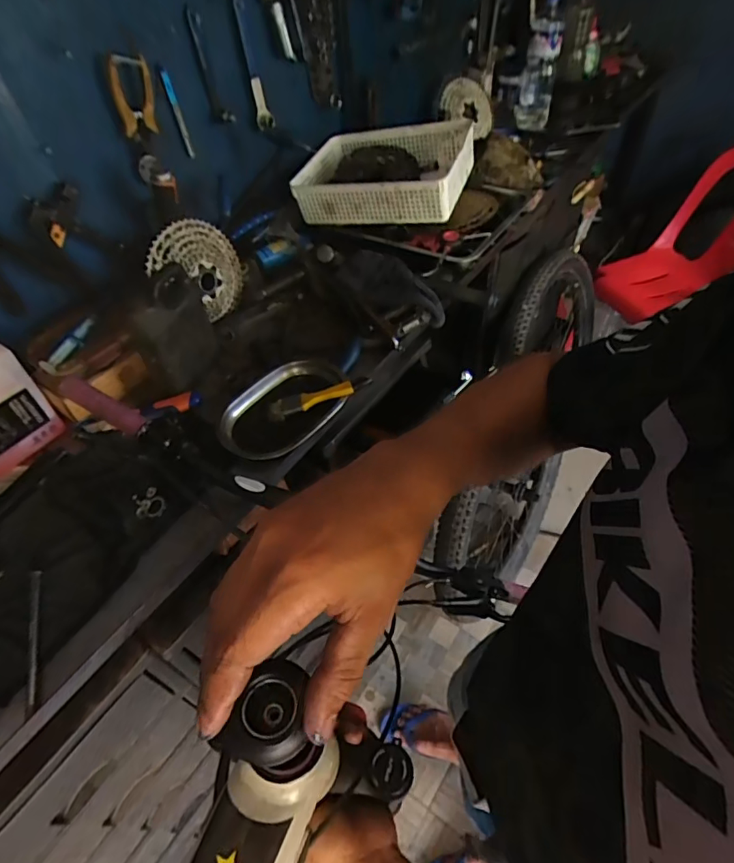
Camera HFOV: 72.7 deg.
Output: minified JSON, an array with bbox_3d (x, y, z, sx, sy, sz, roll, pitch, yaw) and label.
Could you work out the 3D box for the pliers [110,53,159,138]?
[{"bbox_3d":[-0.343,-0.500,0.740,0.014,0.099,0.062,30,56,28],"label":"pliers"}]

